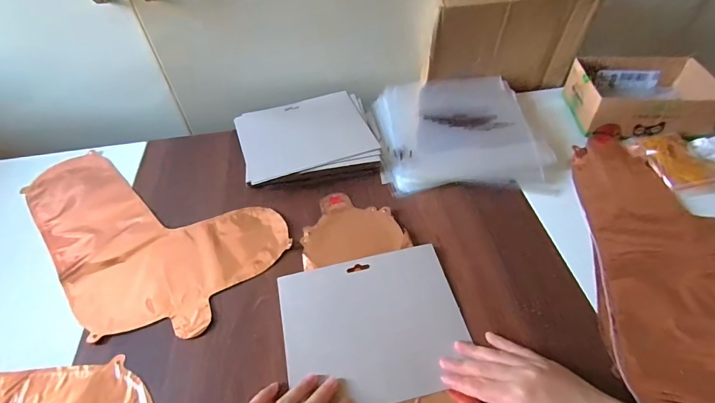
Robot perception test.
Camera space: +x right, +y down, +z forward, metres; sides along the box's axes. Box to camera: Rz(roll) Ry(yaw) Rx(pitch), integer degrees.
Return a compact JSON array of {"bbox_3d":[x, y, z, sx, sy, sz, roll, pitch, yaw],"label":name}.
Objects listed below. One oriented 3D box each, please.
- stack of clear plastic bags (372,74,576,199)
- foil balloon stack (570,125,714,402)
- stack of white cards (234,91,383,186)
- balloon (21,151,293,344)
[{"bbox_3d":[0.158,-0.112,0.619,0.244,0.034,0.244,-4,48,1],"label":"stack of clear plastic bags"},{"bbox_3d":[0.374,0.070,0.451,0.215,0.018,0.426,1,48,6],"label":"foil balloon stack"},{"bbox_3d":[-0.075,-0.099,0.627,0.208,0.027,0.185,-16,49,-10],"label":"stack of white cards"},{"bbox_3d":[-0.316,0.038,0.535,0.417,0.009,0.219,21,53,22],"label":"balloon"}]

